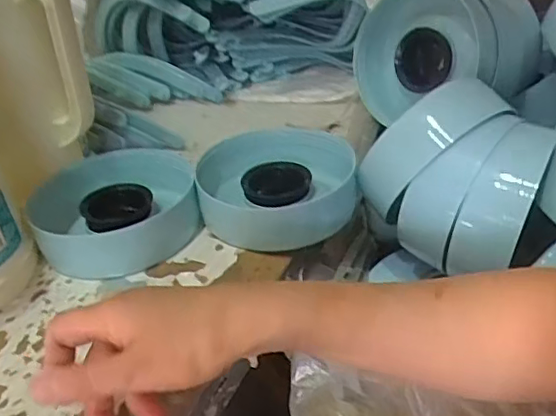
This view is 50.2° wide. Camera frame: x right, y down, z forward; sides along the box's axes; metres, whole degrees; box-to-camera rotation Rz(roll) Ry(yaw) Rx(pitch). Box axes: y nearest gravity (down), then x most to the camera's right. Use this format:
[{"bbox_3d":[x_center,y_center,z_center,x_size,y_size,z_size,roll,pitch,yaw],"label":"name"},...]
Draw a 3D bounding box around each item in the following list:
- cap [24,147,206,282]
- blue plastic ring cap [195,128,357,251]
[{"bbox_3d":[-0.161,-0.001,0.590,0.164,0.051,0.155,-11,32,-8],"label":"cap"},{"bbox_3d":[0.001,-0.022,0.585,0.148,0.053,0.152,-5,32,3],"label":"blue plastic ring cap"}]

